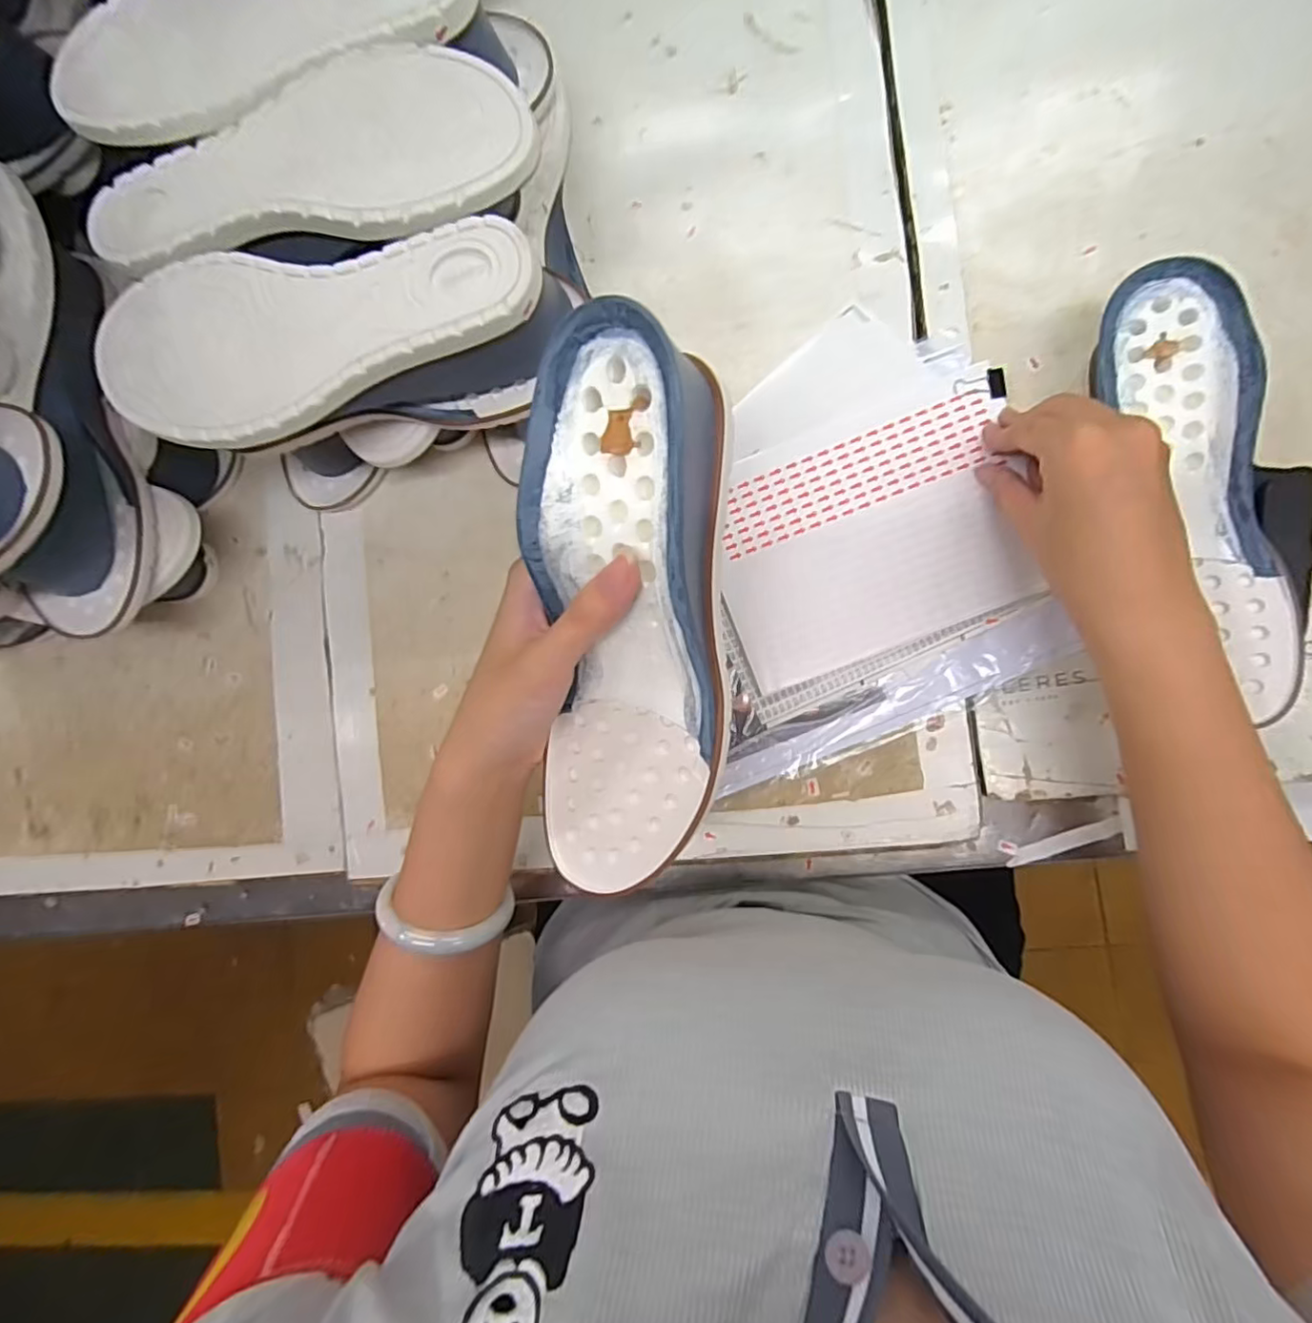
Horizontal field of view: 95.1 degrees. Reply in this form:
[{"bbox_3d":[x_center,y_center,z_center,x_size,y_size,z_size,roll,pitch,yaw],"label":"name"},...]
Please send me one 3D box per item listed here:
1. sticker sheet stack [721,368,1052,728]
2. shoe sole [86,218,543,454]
[{"bbox_3d":[0.136,-0.074,0.385,0.203,0.013,0.161,-22,85,6],"label":"sticker sheet stack"},{"bbox_3d":[-0.172,-0.158,0.298,0.228,0.015,0.090,-2,87,7],"label":"shoe sole"}]

